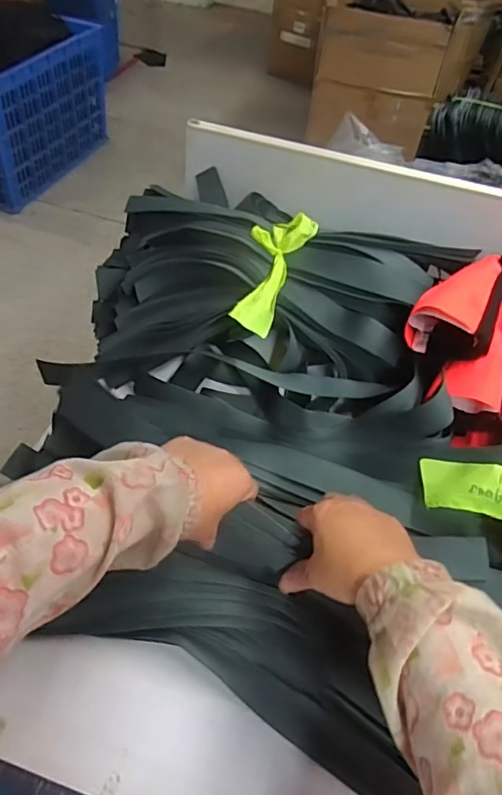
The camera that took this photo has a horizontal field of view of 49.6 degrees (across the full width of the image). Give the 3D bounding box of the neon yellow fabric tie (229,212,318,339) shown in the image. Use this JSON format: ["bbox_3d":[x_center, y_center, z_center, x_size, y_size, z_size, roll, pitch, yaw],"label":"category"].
[{"bbox_3d":[0.029,-0.153,0.654,0.078,0.045,0.201,11,48,3],"label":"neon yellow fabric tie"}]

